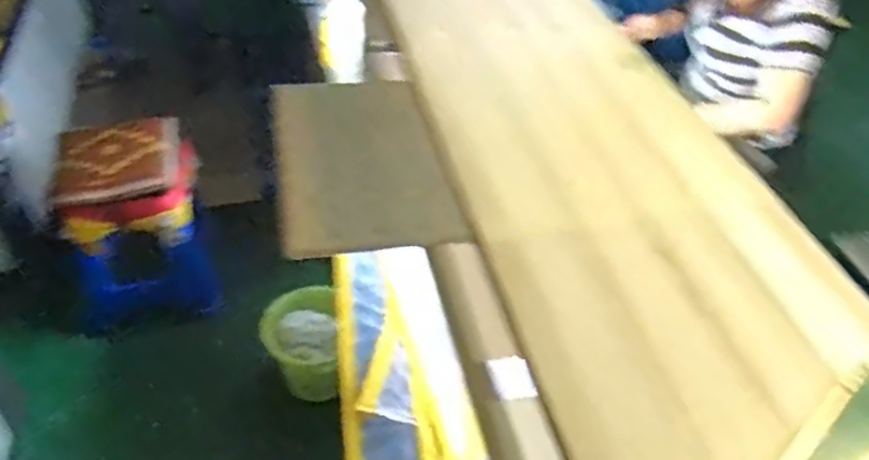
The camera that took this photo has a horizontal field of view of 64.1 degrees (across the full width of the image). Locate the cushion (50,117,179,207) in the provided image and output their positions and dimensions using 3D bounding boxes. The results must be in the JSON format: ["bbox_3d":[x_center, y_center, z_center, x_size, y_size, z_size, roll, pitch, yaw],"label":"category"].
[{"bbox_3d":[-0.797,-0.181,1.734,0.291,0.068,0.278,-9,45,-12],"label":"cushion"}]

